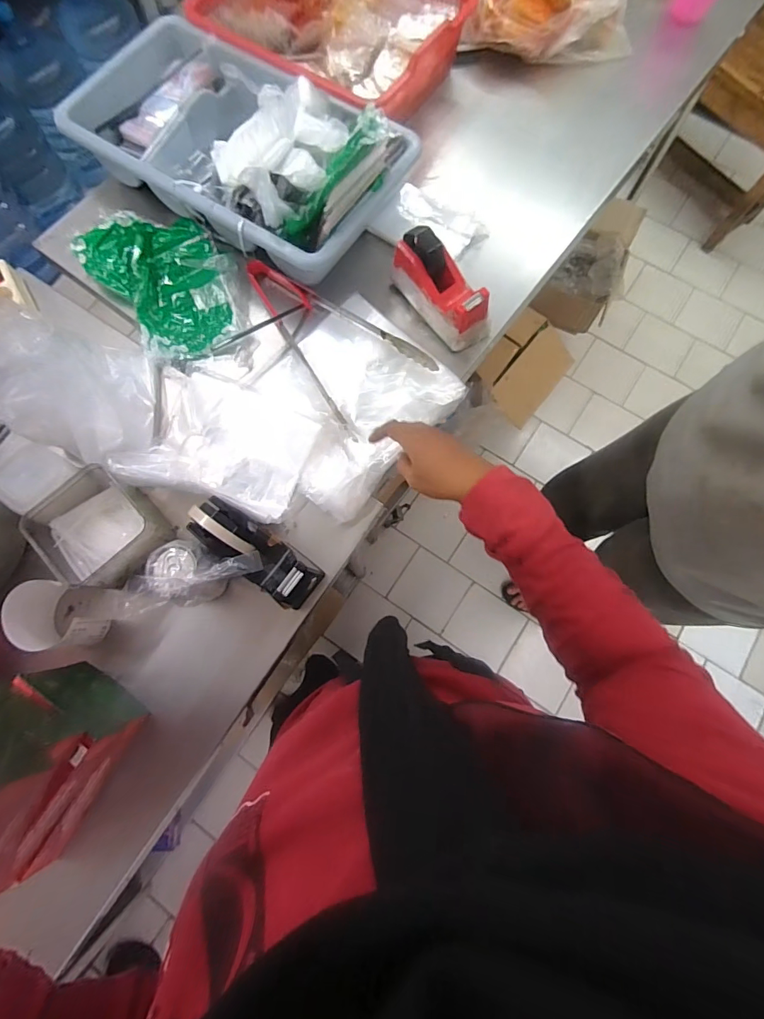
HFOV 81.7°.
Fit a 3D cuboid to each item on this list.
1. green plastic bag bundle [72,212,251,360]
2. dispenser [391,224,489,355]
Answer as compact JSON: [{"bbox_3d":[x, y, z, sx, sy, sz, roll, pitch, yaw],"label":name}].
[{"bbox_3d":[-0.323,-0.356,0.675,0.178,0.032,0.292,-36,79,-8],"label":"green plastic bag bundle"},{"bbox_3d":[0.085,-0.319,0.640,0.061,0.080,0.170,-38,79,-9],"label":"dispenser"}]

